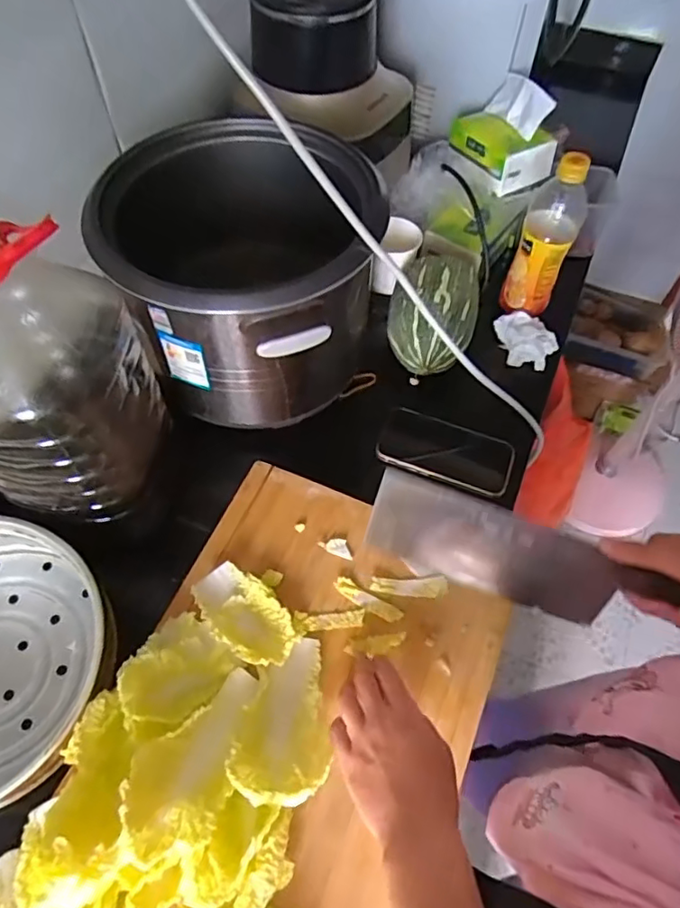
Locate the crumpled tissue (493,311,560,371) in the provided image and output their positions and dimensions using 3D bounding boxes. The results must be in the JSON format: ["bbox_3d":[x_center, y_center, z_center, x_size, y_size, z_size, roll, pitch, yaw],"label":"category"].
[{"bbox_3d":[0.237,-0.144,0.721,0.063,0.028,0.076,-13,59,-10],"label":"crumpled tissue"}]

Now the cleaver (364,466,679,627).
[{"bbox_3d":[0.171,0.094,0.470,0.298,0.095,0.025,18,41,7],"label":"cleaver"}]

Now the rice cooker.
[{"bbox_3d":[-0.105,-0.184,0.601,0.252,0.217,0.260,12,58,6],"label":"rice cooker"}]

